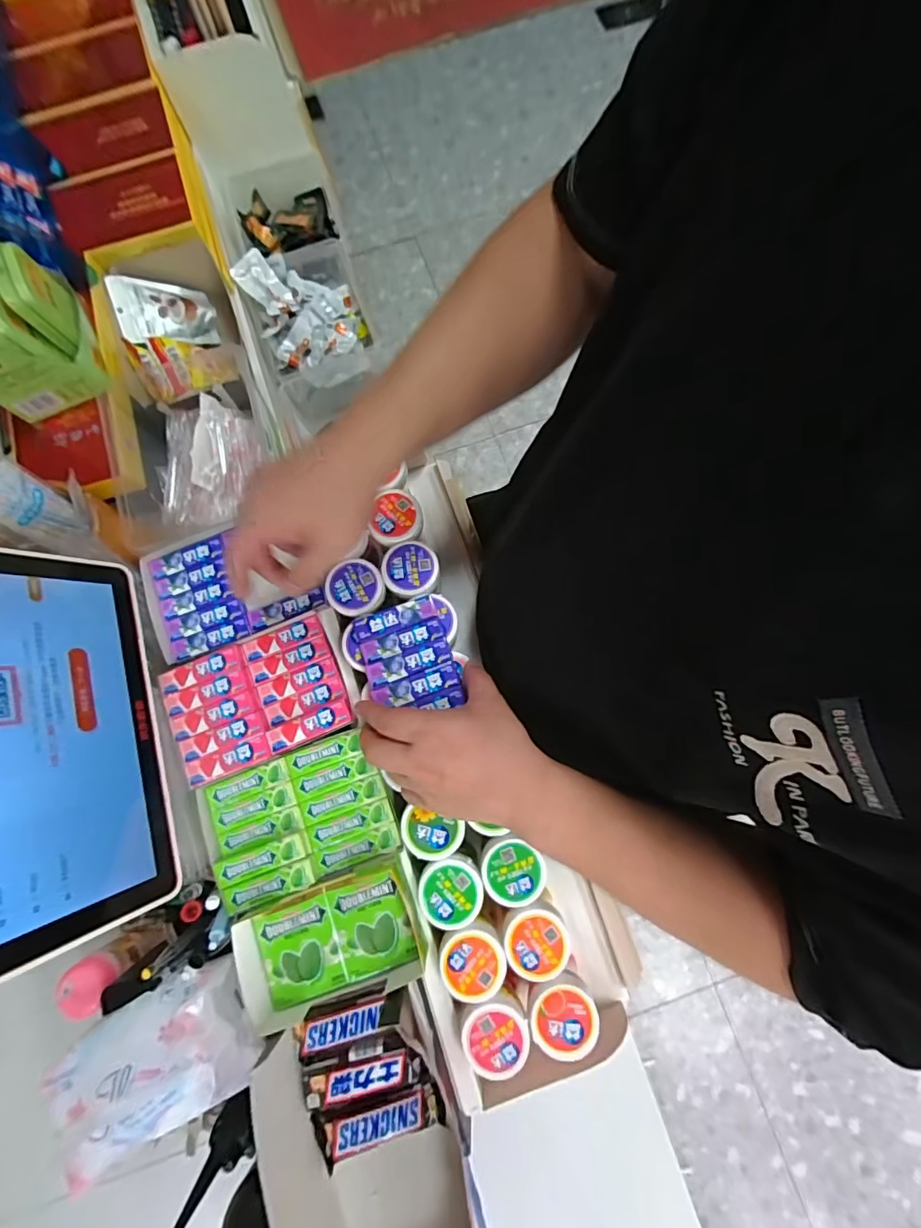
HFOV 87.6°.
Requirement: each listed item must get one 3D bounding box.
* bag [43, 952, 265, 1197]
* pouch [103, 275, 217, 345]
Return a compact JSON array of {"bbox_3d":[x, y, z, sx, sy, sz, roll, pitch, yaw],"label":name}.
[{"bbox_3d":[-0.227,0.337,0.356,0.118,0.068,0.091,-28,81,-4],"label":"bag"},{"bbox_3d":[-0.349,-0.359,0.569,0.103,0.011,0.068,-21,106,-30],"label":"pouch"}]

